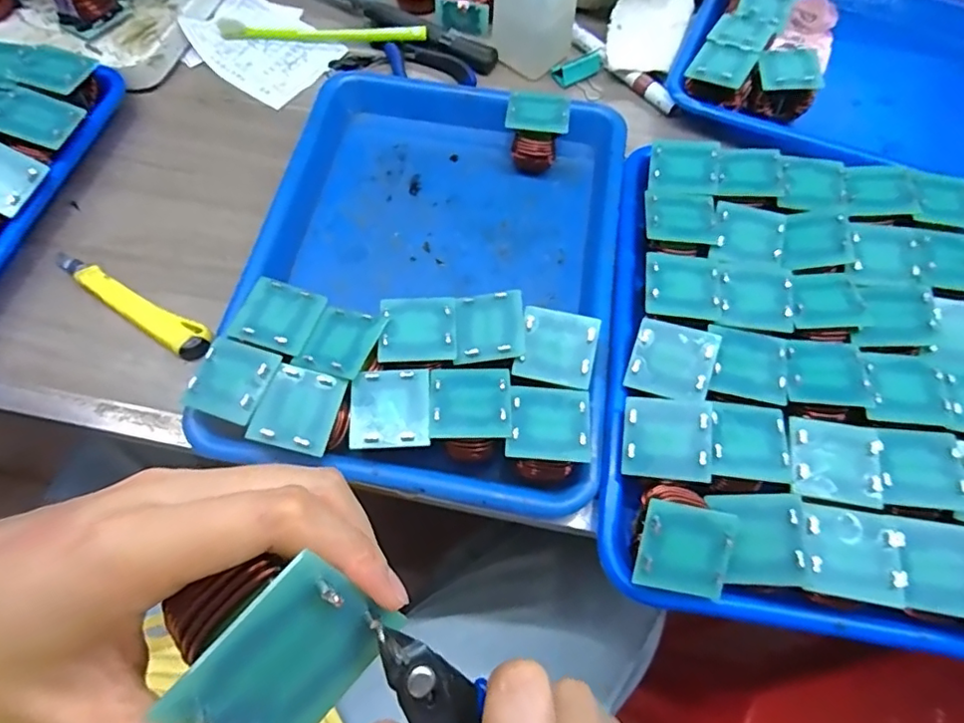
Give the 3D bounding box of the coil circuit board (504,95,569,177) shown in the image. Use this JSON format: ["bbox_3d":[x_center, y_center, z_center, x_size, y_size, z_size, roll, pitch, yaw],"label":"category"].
[{"bbox_3d":[0.043,-0.181,0.447,0.047,0.046,0.047,6,65,2],"label":"coil circuit board"}]

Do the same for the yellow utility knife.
[{"bbox_3d":[-0.246,-0.042,0.396,0.143,0.010,0.022,30,68,12],"label":"yellow utility knife"}]

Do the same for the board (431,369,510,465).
[{"bbox_3d":[-0.007,0.032,0.341,0.046,0.038,0.047,-1,65,-2],"label":"board"}]

